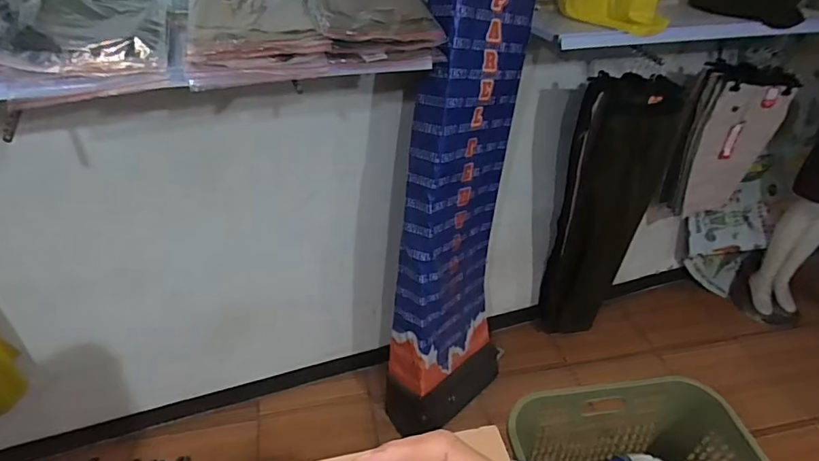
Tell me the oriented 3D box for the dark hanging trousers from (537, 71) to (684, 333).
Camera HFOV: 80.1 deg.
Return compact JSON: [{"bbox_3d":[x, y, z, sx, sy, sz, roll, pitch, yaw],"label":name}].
[{"bbox_3d":[0.677,-0.066,1.755,0.263,0.964,0.229,27,42,28],"label":"dark hanging trousers"}]

